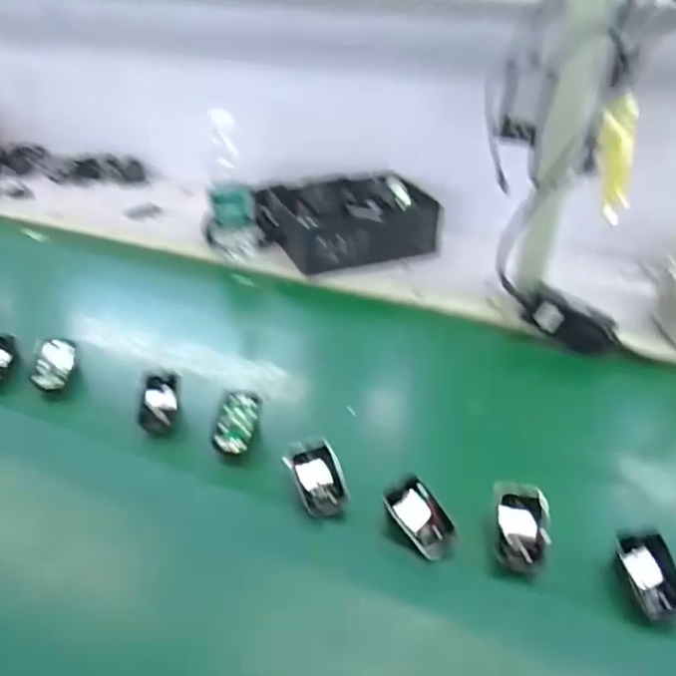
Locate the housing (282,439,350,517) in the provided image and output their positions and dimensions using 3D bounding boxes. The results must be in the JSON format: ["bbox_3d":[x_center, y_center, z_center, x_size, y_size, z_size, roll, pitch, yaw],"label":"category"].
[{"bbox_3d":[-0.022,0.140,0.577,0.051,0.043,0.065,-10,38,-10],"label":"housing"}]

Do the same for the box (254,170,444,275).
[{"bbox_3d":[0.019,-0.215,1.001,0.270,0.087,0.209,-15,39,-15],"label":"box"}]

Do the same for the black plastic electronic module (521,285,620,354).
[{"bbox_3d":[0.300,-0.020,0.756,0.117,0.055,0.029,30,44,8],"label":"black plastic electronic module"}]

